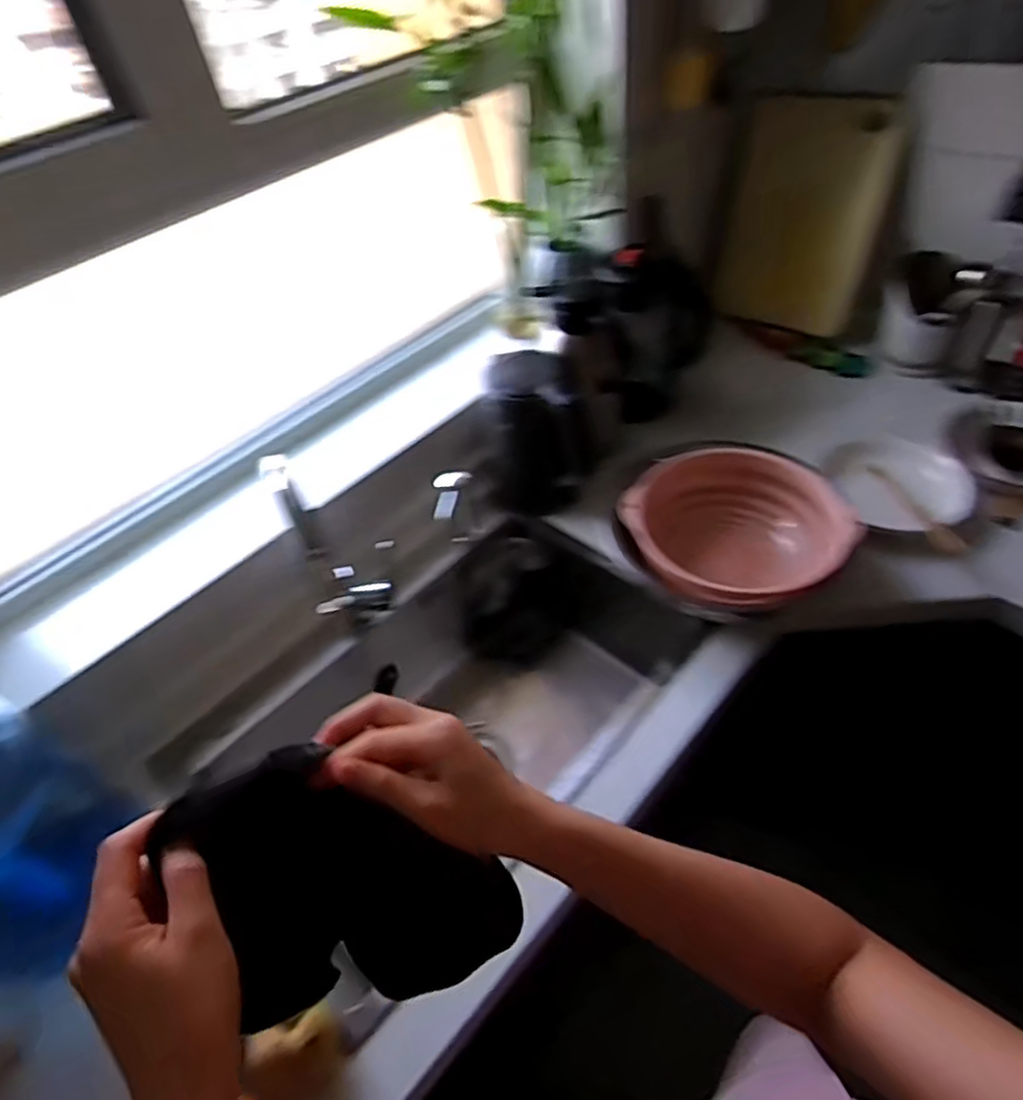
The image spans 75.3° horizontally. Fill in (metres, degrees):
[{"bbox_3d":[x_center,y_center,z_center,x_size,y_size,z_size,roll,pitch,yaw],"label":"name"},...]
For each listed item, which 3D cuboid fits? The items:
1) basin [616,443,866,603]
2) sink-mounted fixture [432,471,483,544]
[{"bbox_3d":[0.298,-0.029,0.906,0.255,0.116,0.255,-3,47,4],"label":"basin"},{"bbox_3d":[-0.081,-0.050,1.027,0.059,0.114,0.100,-7,47,0],"label":"sink-mounted fixture"}]

